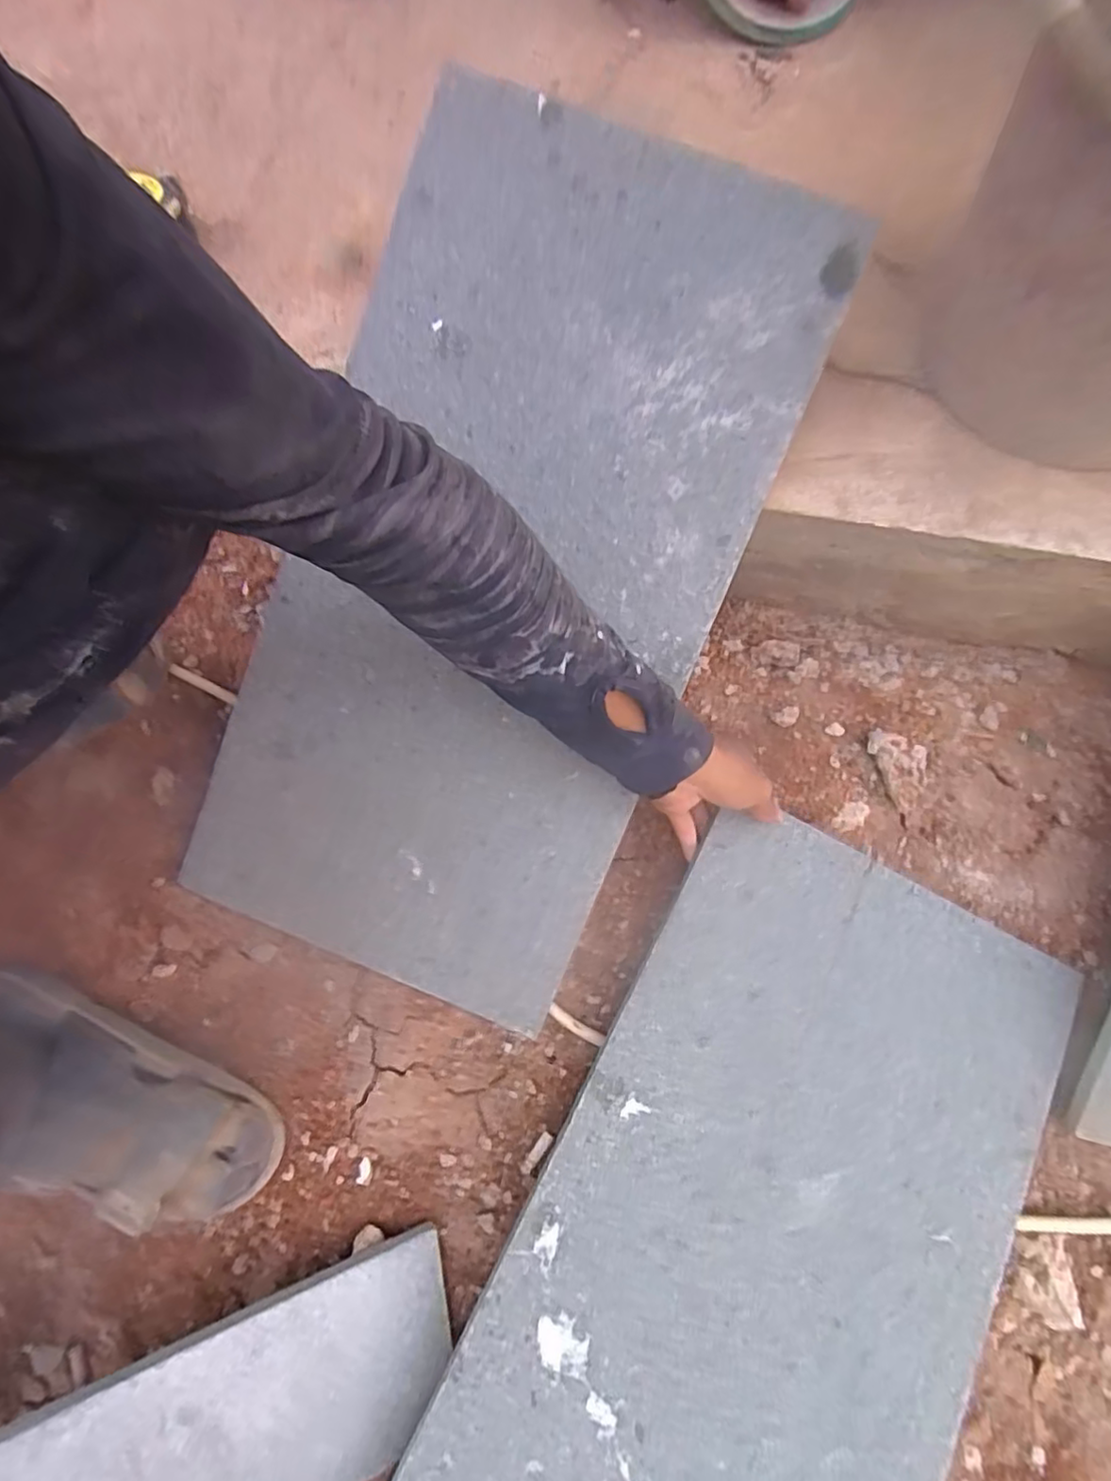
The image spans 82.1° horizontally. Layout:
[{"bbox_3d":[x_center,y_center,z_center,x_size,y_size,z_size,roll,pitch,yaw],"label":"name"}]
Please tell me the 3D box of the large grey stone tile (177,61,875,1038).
[{"bbox_3d":[-0.046,-0.102,0.445,0.294,0.012,0.580,22,99,2],"label":"large grey stone tile"}]

